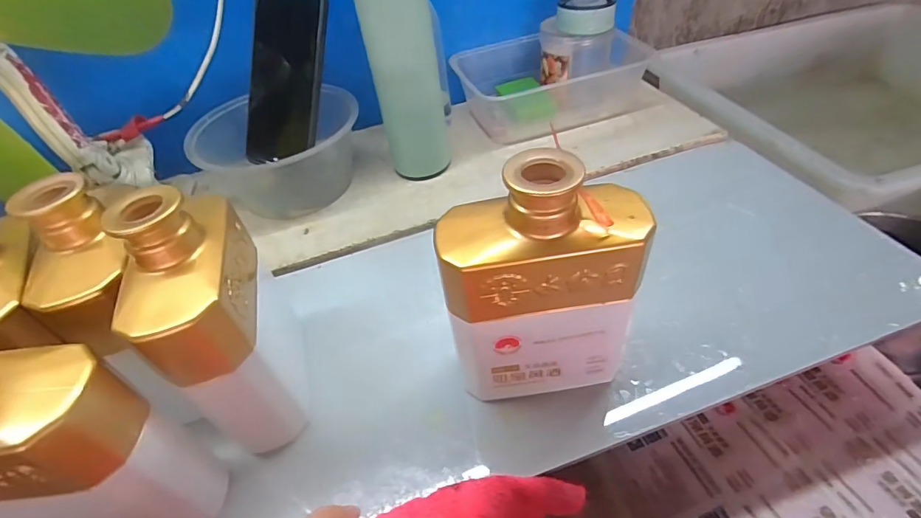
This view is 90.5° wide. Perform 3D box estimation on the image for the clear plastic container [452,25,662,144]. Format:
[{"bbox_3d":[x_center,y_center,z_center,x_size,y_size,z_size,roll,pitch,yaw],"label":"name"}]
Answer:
[{"bbox_3d":[0.117,-0.228,0.564,0.214,0.065,0.128,-17,48,-12],"label":"clear plastic container"}]

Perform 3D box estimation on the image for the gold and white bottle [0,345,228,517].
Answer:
[{"bbox_3d":[-0.206,0.099,0.227,0.109,0.162,0.058,-5,47,0],"label":"gold and white bottle"}]

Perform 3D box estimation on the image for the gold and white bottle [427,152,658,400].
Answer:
[{"bbox_3d":[0.045,0.023,0.270,0.112,0.165,0.050,-6,47,-1],"label":"gold and white bottle"}]

